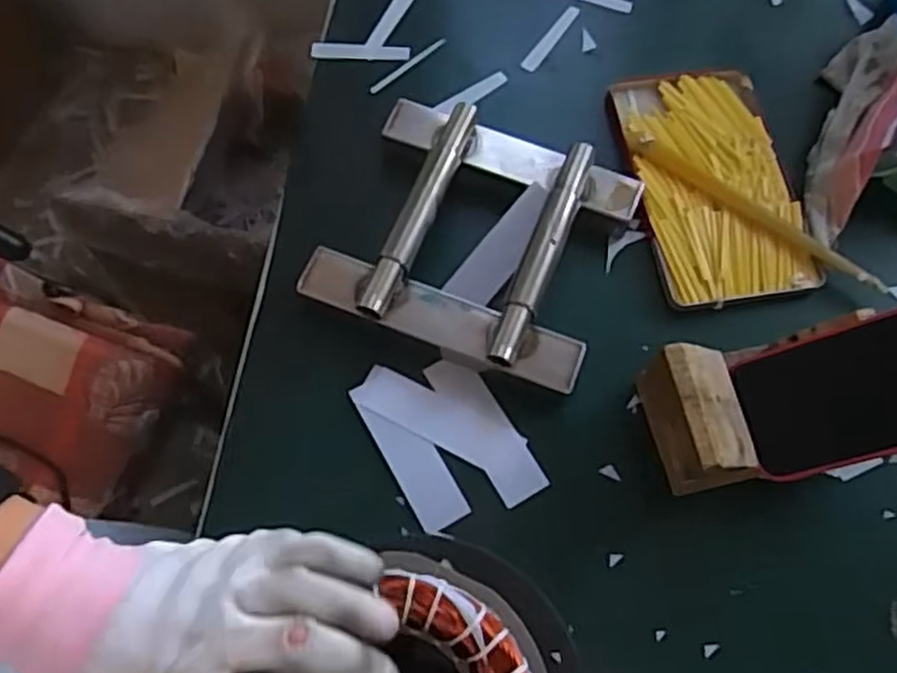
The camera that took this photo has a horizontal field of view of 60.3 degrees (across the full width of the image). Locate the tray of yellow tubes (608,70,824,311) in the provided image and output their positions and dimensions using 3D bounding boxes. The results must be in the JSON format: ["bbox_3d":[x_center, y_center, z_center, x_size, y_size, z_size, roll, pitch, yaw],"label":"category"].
[{"bbox_3d":[0.202,-0.121,0.595,0.113,0.017,0.199,-8,68,-5],"label":"tray of yellow tubes"}]

